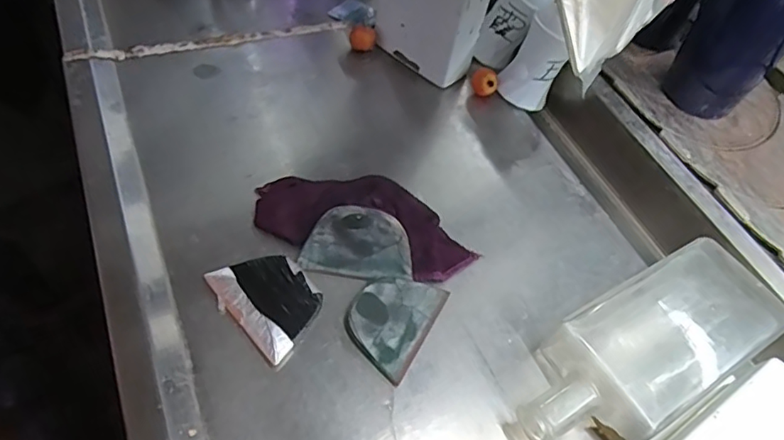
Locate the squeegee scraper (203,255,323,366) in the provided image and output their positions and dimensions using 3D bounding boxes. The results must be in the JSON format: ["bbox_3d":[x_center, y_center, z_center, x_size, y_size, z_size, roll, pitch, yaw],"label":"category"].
[{"bbox_3d":[-0.090,0.055,0.406,0.083,0.012,0.061,39,59,20],"label":"squeegee scraper"}]

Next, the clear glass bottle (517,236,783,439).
[{"bbox_3d":[0.184,0.090,0.395,0.224,0.041,0.088,-24,60,-22],"label":"clear glass bottle"}]

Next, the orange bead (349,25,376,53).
[{"bbox_3d":[-0.032,-0.193,0.599,0.028,0.028,0.021,0,54,-6],"label":"orange bead"}]

